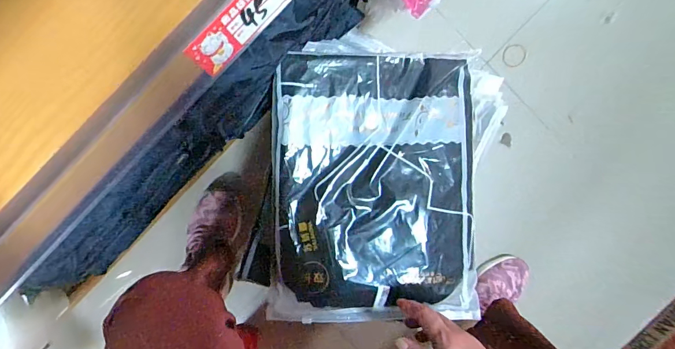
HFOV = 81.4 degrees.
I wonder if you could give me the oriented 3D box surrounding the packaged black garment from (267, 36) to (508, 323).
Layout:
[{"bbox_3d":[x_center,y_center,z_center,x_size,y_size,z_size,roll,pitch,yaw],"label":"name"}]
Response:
[{"bbox_3d":[0.054,0.018,0.498,0.269,0.046,0.339,2,89,-5],"label":"packaged black garment"}]

